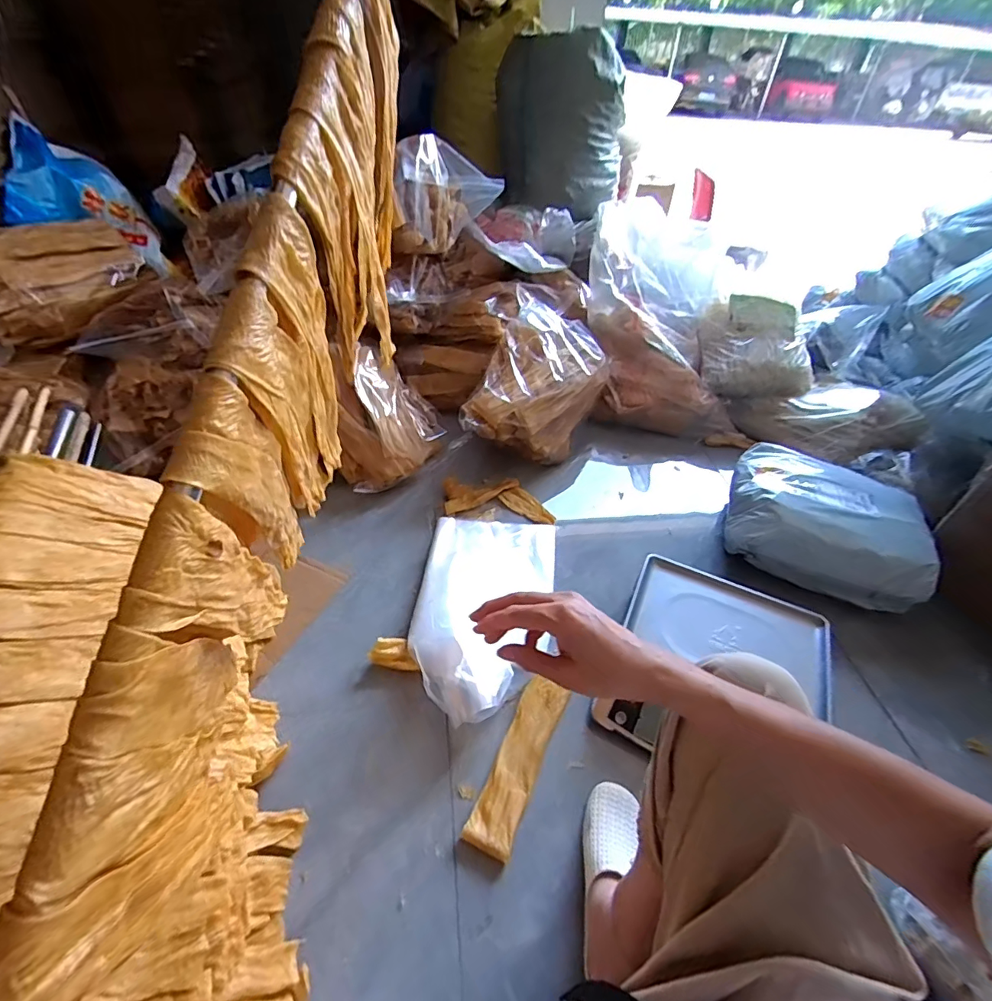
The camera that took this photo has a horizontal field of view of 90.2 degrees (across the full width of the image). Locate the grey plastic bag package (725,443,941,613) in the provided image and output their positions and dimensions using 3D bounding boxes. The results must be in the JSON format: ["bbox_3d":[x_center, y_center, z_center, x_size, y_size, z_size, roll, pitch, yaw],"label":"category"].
[{"bbox_3d":[0.717,0.047,1.087,0.381,0.146,0.284,17,45,13],"label":"grey plastic bag package"}]

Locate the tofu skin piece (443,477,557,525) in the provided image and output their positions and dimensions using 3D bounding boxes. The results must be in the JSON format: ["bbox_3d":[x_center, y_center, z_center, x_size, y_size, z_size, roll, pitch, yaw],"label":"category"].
[{"bbox_3d":[0.005,-0.002,1.216,0.274,0.026,0.129,9,44,4],"label":"tofu skin piece"}]

